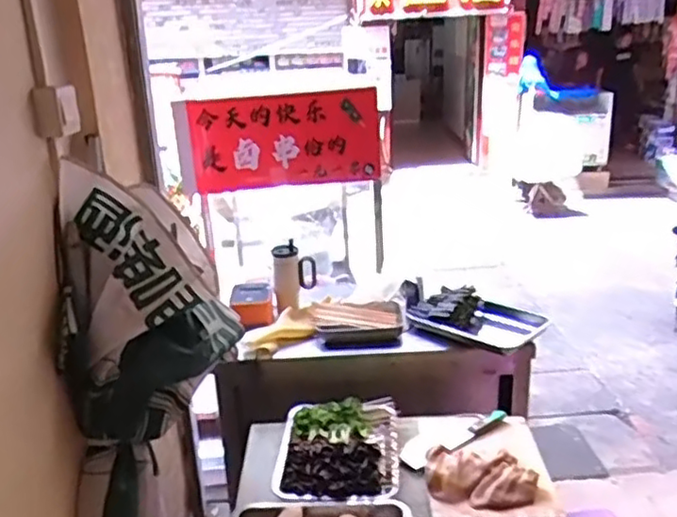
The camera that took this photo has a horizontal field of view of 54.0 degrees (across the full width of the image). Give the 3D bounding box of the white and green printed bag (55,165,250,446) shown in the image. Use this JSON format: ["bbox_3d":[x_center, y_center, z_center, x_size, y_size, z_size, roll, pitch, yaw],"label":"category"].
[{"bbox_3d":[-0.372,0.078,1.285,0.283,0.468,0.242,-3,19,0],"label":"white and green printed bag"}]

